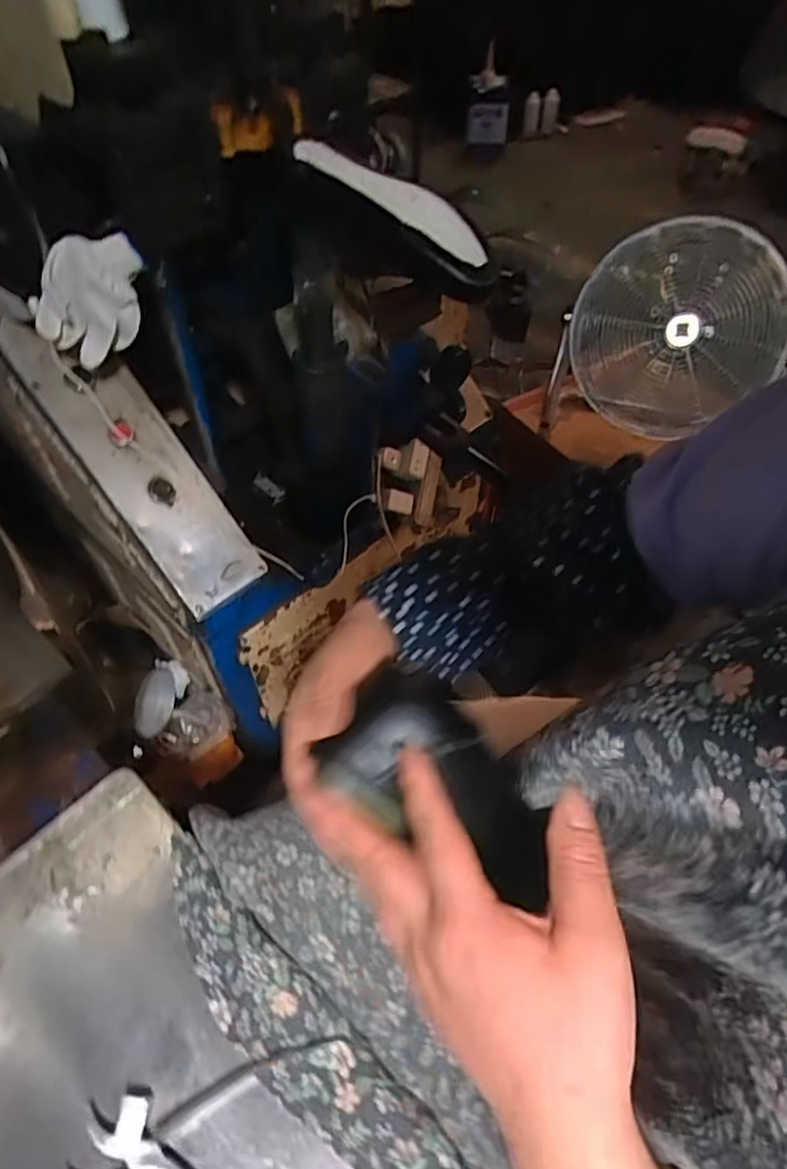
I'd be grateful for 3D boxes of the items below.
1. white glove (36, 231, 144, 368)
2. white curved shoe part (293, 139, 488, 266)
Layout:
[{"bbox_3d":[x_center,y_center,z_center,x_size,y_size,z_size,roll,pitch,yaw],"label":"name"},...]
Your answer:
[{"bbox_3d":[-0.341,-0.321,0.708,0.105,0.152,0.039,1,41,-30],"label":"white glove"},{"bbox_3d":[-0.007,-0.394,0.637,0.225,0.042,0.043,37,60,12],"label":"white curved shoe part"}]

